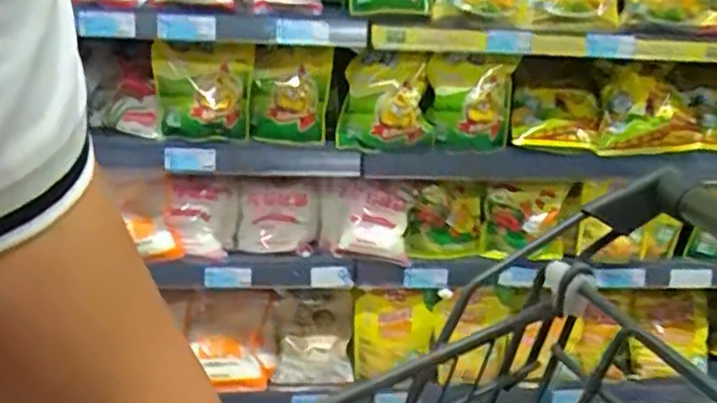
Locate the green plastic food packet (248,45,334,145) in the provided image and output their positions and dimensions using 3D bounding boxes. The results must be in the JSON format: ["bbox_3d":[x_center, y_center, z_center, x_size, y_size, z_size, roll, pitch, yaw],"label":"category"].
[{"bbox_3d":[-0.113,-0.174,1.137,0.134,0.153,0.071,4,25,-1],"label":"green plastic food packet"}]

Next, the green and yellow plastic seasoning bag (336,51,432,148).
[{"bbox_3d":[0.045,-0.166,1.157,0.156,0.150,0.080,5,25,1],"label":"green and yellow plastic seasoning bag"}]

